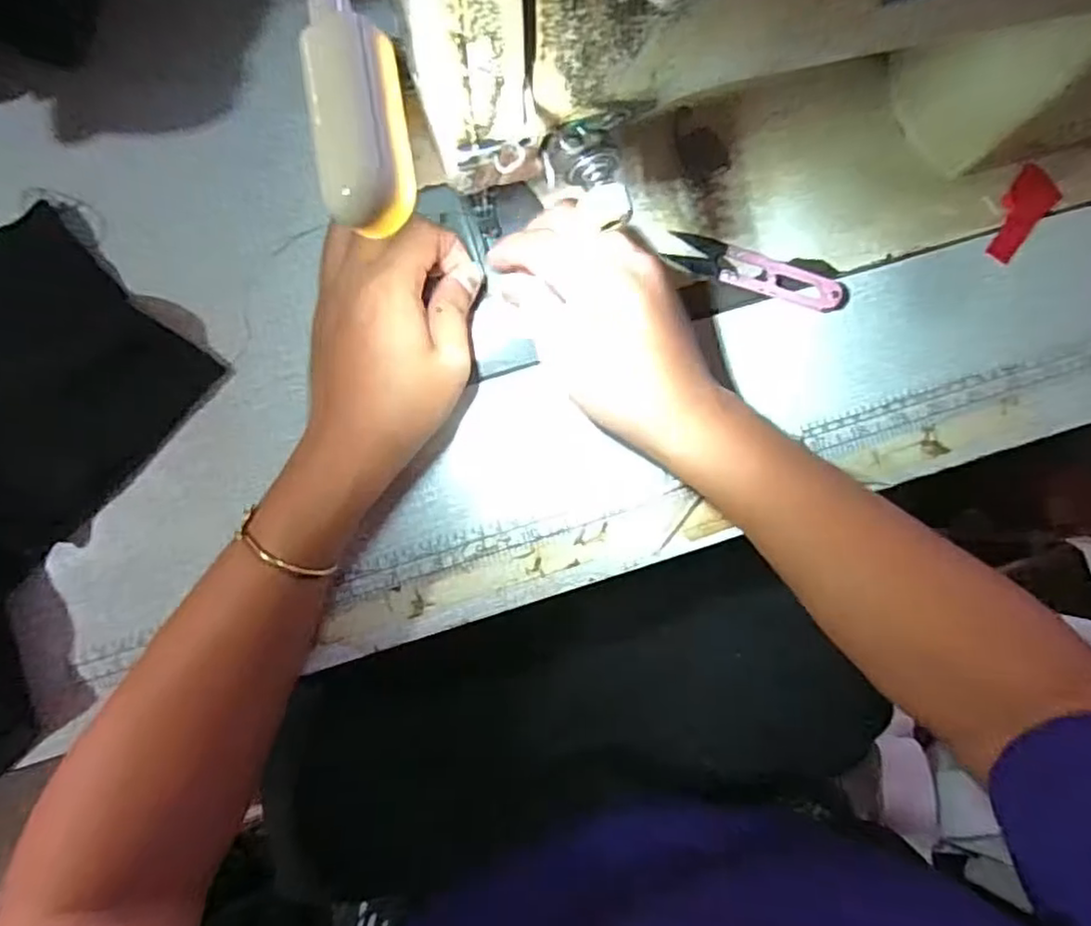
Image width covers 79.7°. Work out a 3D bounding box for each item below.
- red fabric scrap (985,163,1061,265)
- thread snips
[{"bbox_3d":[0.288,-0.153,0.398,0.029,0.004,0.062,41,85,1],"label":"red fabric scrap"},{"bbox_3d":[0.125,-0.112,0.382,0.107,0.009,0.024,19,85,-1],"label":"thread snips"}]

